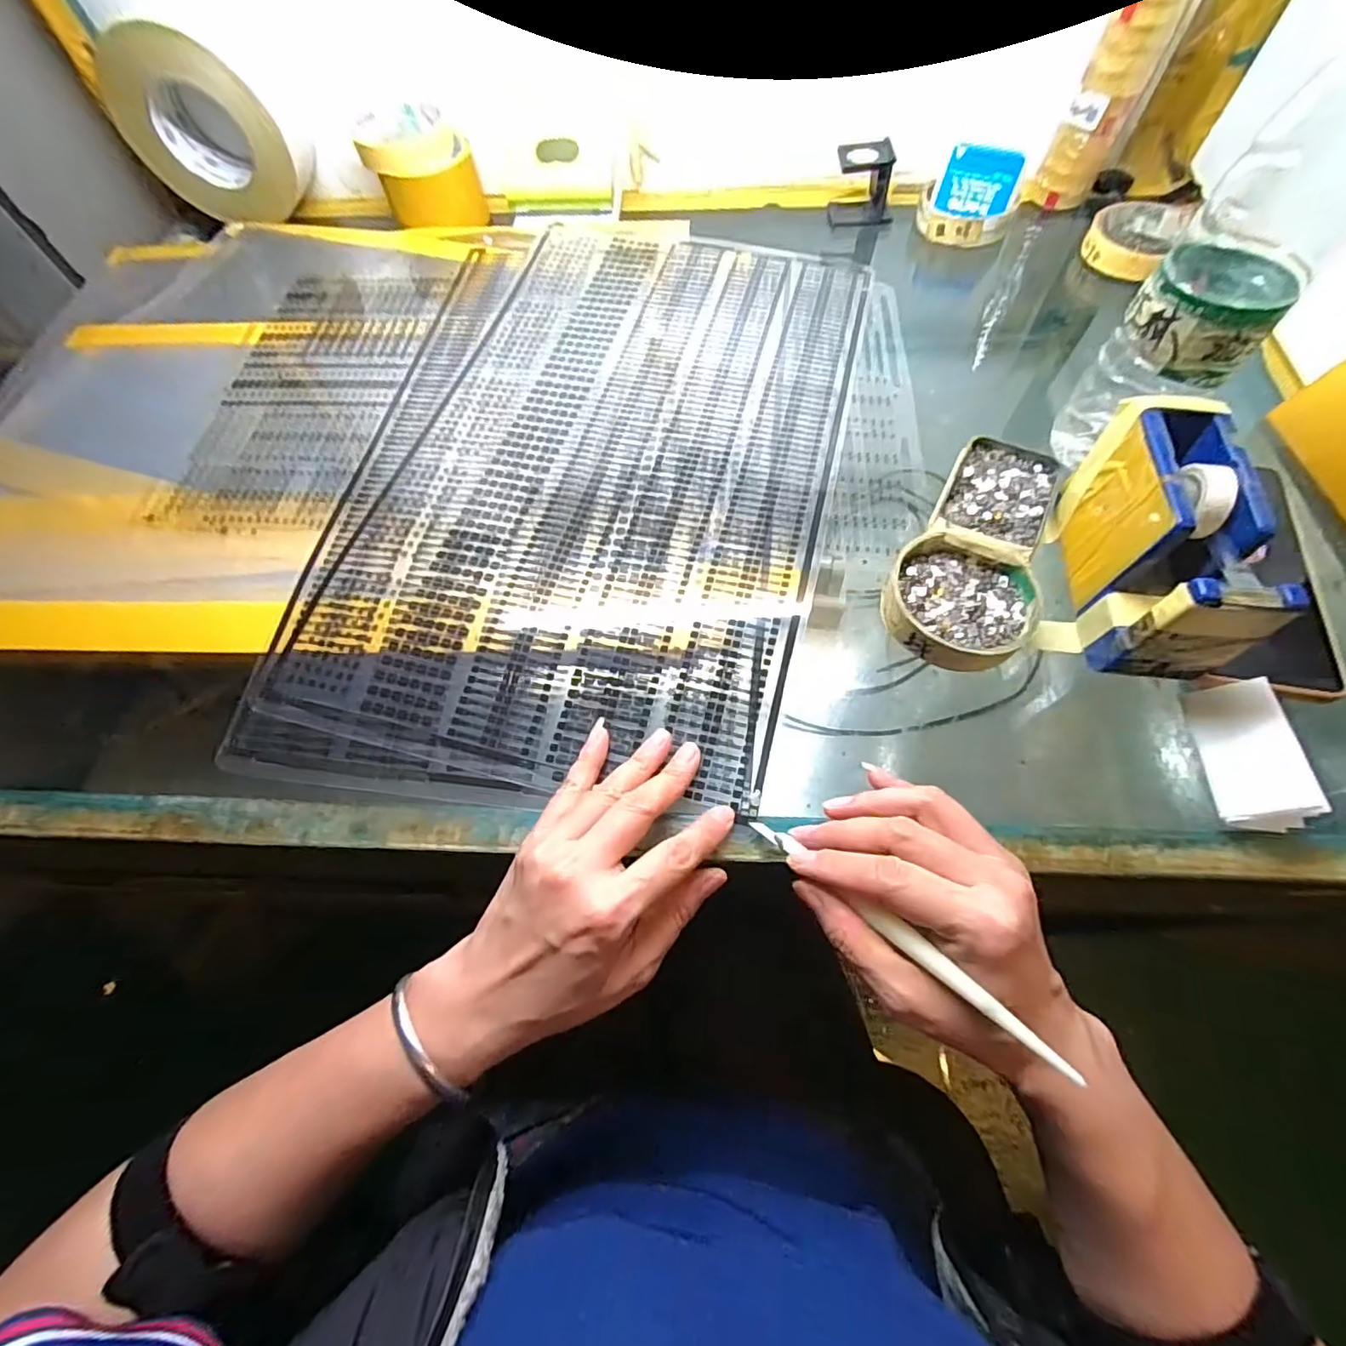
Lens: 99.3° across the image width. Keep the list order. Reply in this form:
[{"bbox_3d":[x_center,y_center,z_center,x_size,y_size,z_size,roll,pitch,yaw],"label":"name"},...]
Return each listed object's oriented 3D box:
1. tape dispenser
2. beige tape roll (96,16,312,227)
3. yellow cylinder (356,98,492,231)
[{"bbox_3d":[0.252,-0.071,0.302,0.054,0.074,0.130,4,64,5],"label":"tape dispenser"},{"bbox_3d":[-0.409,-0.488,0.513,0.136,0.122,0.068,6,64,5],"label":"beige tape roll"},{"bbox_3d":[-0.229,-0.462,0.521,0.093,0.060,0.082,-16,64,-5],"label":"yellow cylinder"}]

